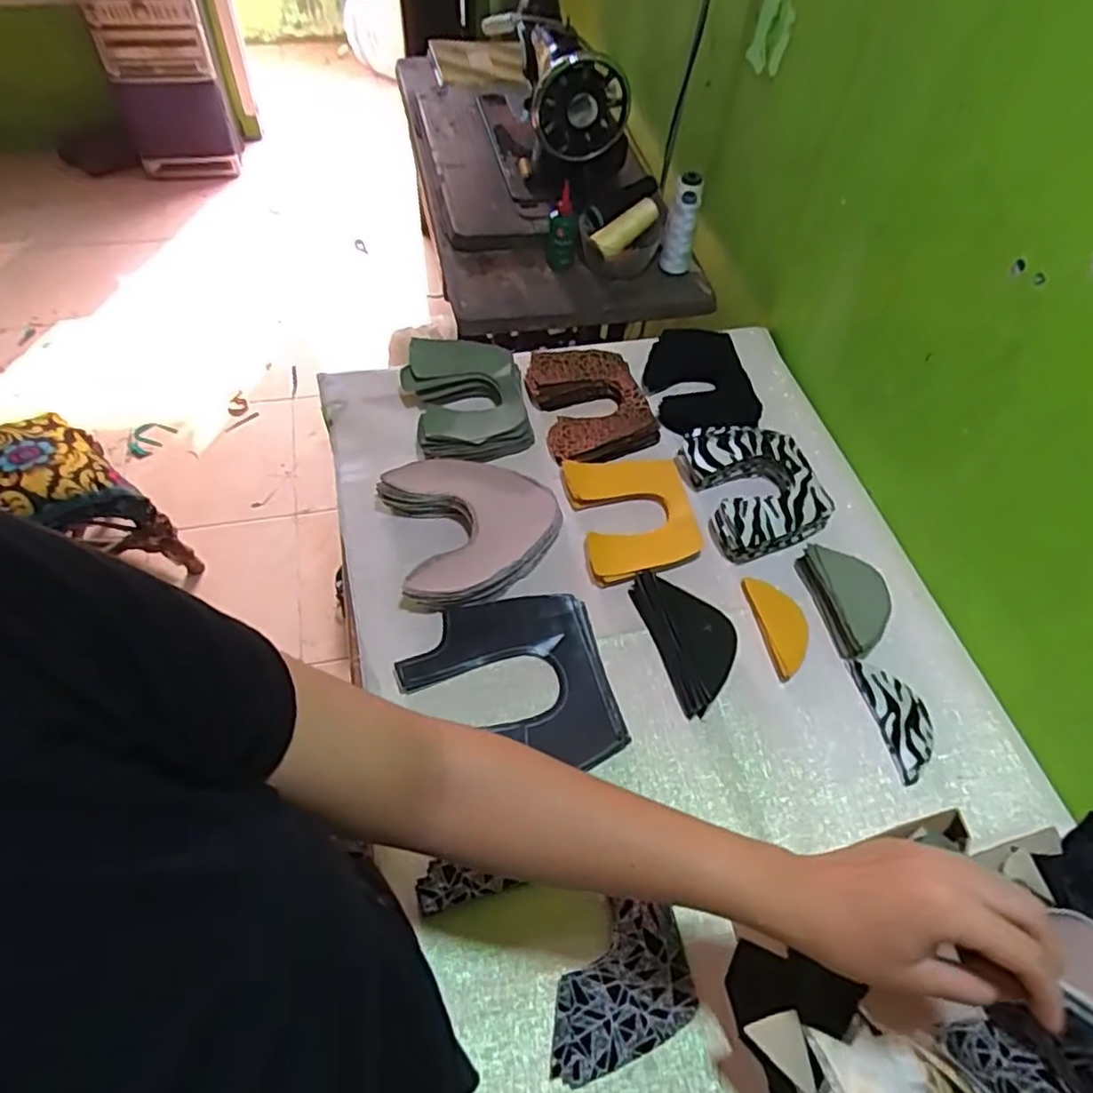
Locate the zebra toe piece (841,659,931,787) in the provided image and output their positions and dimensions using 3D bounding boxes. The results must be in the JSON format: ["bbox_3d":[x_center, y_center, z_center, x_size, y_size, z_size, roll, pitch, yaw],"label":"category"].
[{"bbox_3d":[0.331,0.157,0.642,0.055,0.005,0.114,-8,56,-10],"label":"zebra toe piece"}]

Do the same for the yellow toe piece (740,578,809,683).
[{"bbox_3d":[0.233,0.075,0.684,0.050,0.015,0.111,-8,56,-10],"label":"yellow toe piece"}]

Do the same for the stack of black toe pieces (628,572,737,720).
[{"bbox_3d":[0.139,0.084,0.665,0.073,0.032,0.143,-15,58,-15],"label":"stack of black toe pieces"}]

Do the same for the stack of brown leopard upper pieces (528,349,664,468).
[{"bbox_3d":[0.054,-0.174,0.846,0.136,0.039,0.175,-11,57,-12],"label":"stack of brown leopard upper pieces"}]

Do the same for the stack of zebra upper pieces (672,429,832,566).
[{"bbox_3d":[0.232,-0.067,0.765,0.130,0.049,0.163,-11,57,-12],"label":"stack of zebra upper pieces"}]

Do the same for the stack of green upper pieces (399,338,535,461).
[{"bbox_3d":[-0.094,-0.168,0.818,0.133,0.070,0.164,-14,57,-14],"label":"stack of green upper pieces"}]

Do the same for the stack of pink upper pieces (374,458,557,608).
[{"bbox_3d":[-0.074,-0.025,0.709,0.171,0.041,0.169,-10,57,-11],"label":"stack of pink upper pieces"}]

